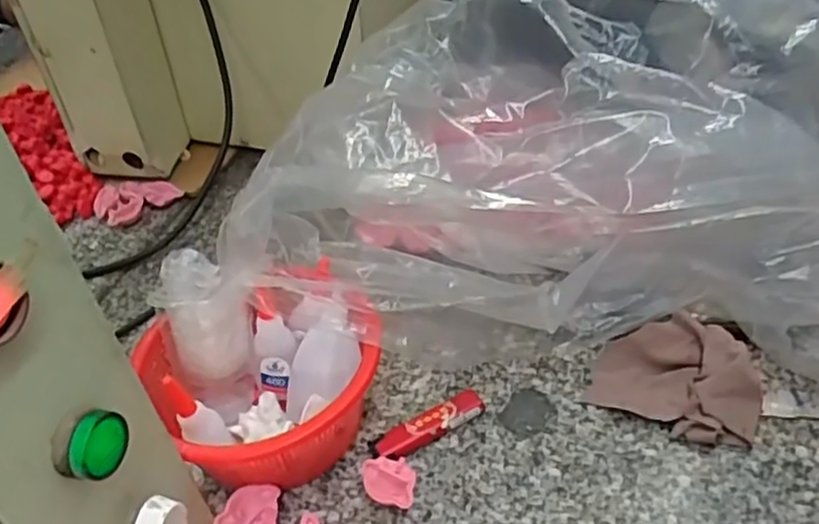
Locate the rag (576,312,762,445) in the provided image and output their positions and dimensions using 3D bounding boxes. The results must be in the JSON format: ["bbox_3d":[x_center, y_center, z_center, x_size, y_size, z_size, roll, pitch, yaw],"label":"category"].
[{"bbox_3d":[0.165,0.070,0.445,0.095,0.017,0.071,17,70,36],"label":"rag"}]

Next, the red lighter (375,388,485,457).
[{"bbox_3d":[0.013,0.102,0.449,0.073,0.011,0.017,-26,42,-21],"label":"red lighter"}]

